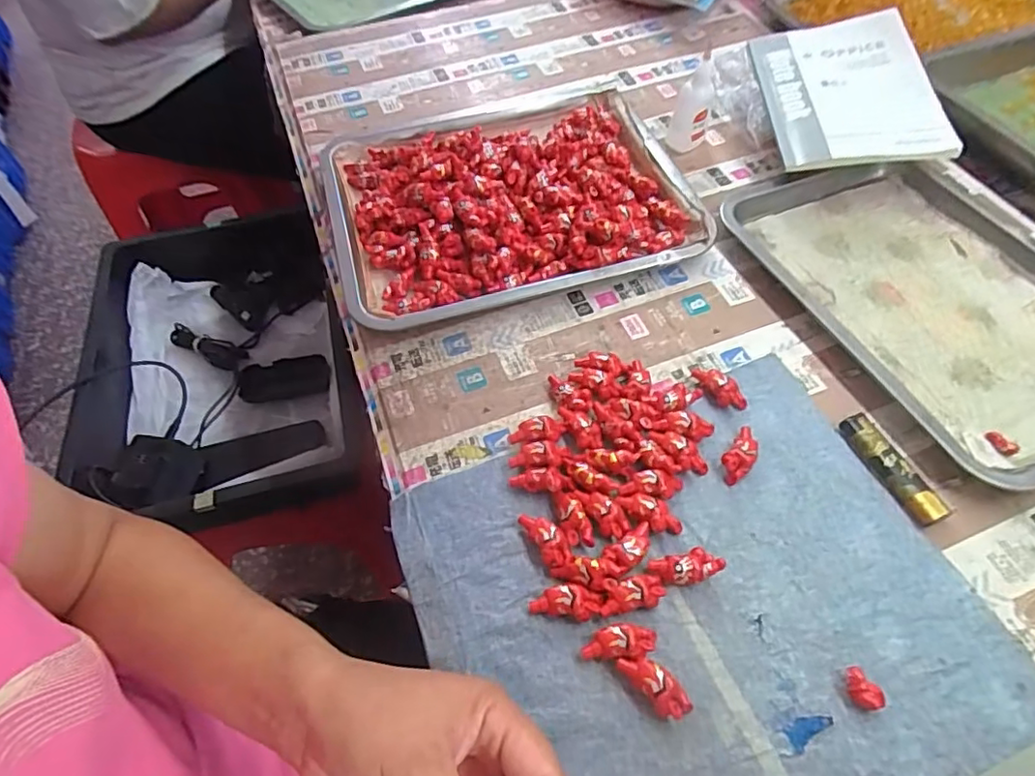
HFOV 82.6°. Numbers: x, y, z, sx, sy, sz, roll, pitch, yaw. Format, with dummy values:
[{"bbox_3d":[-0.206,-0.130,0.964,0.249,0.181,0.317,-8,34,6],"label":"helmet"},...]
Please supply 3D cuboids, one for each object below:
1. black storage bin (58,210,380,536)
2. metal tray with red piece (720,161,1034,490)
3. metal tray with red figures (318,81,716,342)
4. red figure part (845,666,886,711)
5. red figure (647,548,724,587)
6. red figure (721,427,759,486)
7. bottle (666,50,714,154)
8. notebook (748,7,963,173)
[{"bbox_3d":[-0.379,-0.029,0.753,0.297,0.092,0.476,-19,57,-10],"label":"black storage bin"},{"bbox_3d":[0.346,-0.081,0.468,0.236,0.025,0.304,-20,57,-10],"label":"metal tray with red piece"},{"bbox_3d":[-0.014,-0.184,0.544,0.315,0.053,0.270,-15,56,-7],"label":"metal tray with red figures"},{"bbox_3d":[0.182,0.159,0.311,0.013,0.014,0.021,-23,57,-12],"label":"red figure part"},{"bbox_3d":[0.100,0.107,0.350,0.042,0.013,0.018,-10,56,-4],"label":"red figure"},{"bbox_3d":[0.149,0.045,0.392,0.019,0.014,0.042,32,63,22],"label":"red figure"},{"bbox_3d":[0.167,-0.269,0.568,0.027,0.085,0.039,38,65,25],"label":"bottle"},{"bbox_3d":[0.304,-0.276,0.546,0.134,0.014,0.196,-5,61,11],"label":"notebook"}]

